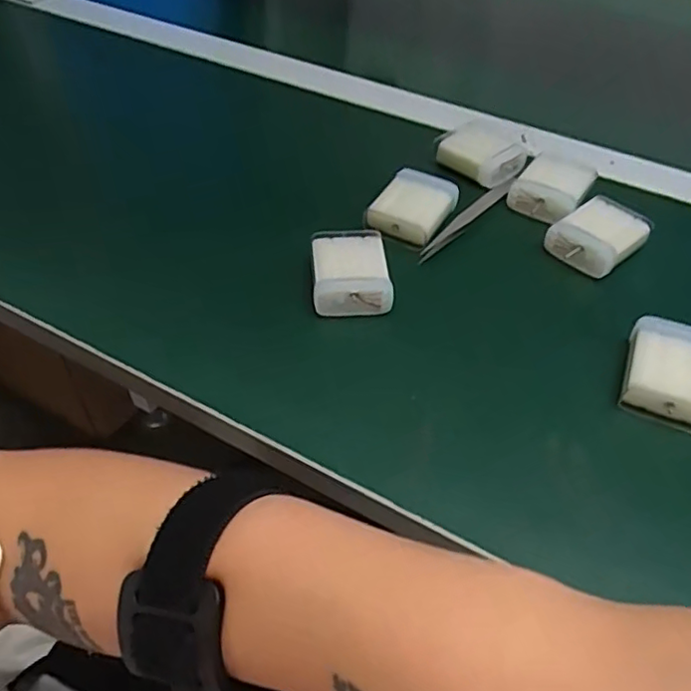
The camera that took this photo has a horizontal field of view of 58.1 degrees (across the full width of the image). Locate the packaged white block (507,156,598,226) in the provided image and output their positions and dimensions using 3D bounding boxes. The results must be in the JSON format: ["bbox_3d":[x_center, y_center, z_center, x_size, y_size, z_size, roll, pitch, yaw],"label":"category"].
[{"bbox_3d":[0.132,-0.101,0.402,0.041,0.016,0.053,27,52,21],"label":"packaged white block"}]

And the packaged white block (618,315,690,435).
[{"bbox_3d":[0.158,0.013,0.301,0.042,0.022,0.049,16,49,12],"label":"packaged white block"}]

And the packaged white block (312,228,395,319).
[{"bbox_3d":[0.002,-0.041,0.346,0.041,0.021,0.051,-2,47,-4],"label":"packaged white block"}]

